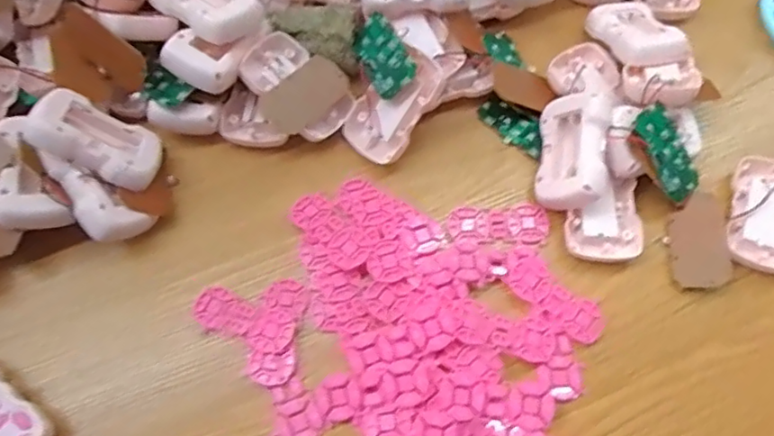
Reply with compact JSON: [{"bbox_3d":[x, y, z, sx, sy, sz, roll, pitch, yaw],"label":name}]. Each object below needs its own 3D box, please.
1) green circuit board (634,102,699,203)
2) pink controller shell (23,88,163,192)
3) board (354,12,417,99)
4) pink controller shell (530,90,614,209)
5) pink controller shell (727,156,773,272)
[{"bbox_3d":[0.210,-0.048,0.450,0.035,0.009,0.075,-36,103,-14],"label":"green circuit board"},{"bbox_3d":[-0.204,-0.053,0.425,0.085,0.023,0.044,30,65,-29],"label":"pink controller shell"},{"bbox_3d":[-0.004,-0.124,0.459,0.037,0.005,0.069,-39,62,29],"label":"board"},{"bbox_3d":[0.138,-0.049,0.452,0.051,0.023,0.086,-8,67,44],"label":"pink controller shell"},{"bbox_3d":[0.289,-0.003,0.457,0.055,0.010,0.088,19,69,6],"label":"pink controller shell"}]

